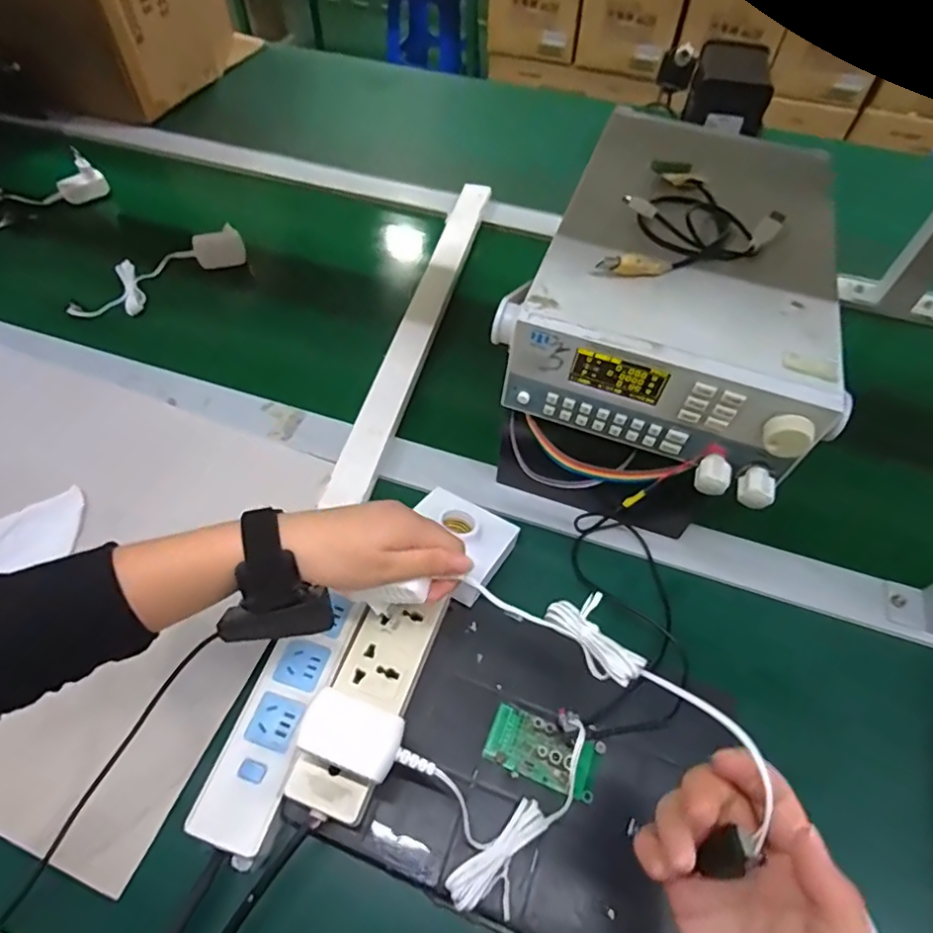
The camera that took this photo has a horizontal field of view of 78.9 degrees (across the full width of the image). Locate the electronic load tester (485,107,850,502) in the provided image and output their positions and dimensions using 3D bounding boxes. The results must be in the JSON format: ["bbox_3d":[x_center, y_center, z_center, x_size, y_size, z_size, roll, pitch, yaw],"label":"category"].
[{"bbox_3d":[0.179,-0.153,0.472,0.224,0.094,0.335,20,57,12],"label":"electronic load tester"}]

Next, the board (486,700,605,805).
[{"bbox_3d":[0.055,0.201,0.401,0.078,0.017,0.039,20,57,12],"label":"board"}]

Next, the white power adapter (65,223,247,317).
[{"bbox_3d":[-0.393,-0.248,0.725,0.061,0.041,0.224,37,62,22],"label":"white power adapter"}]

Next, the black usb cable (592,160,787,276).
[{"bbox_3d":[0.176,-0.186,0.441,0.114,0.019,0.178,27,59,16],"label":"black usb cable"}]

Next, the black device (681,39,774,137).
[{"bbox_3d":[0.391,-0.569,0.837,0.110,0.062,0.169,17,57,11],"label":"black device"}]

